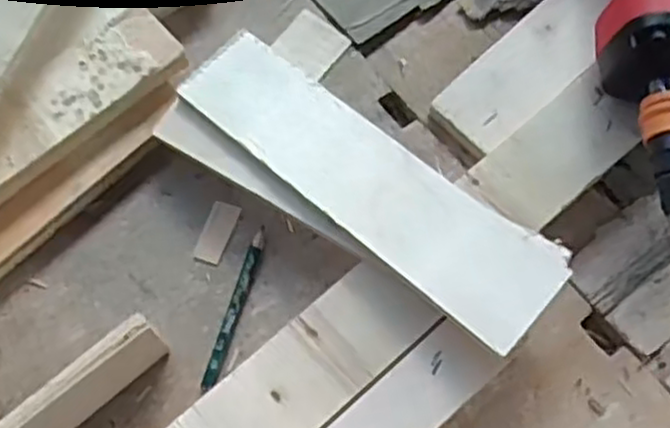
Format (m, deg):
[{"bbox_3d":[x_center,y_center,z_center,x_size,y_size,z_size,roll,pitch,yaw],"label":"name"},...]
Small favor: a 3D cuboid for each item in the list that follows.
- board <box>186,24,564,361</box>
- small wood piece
[{"bbox_3d":[0.013,-0.020,0.395,0.227,0.006,0.063,36,69,17],"label":"board"},{"bbox_3d":[-0.069,0.011,0.431,0.016,0.004,0.037,19,71,6],"label":"small wood piece"}]

